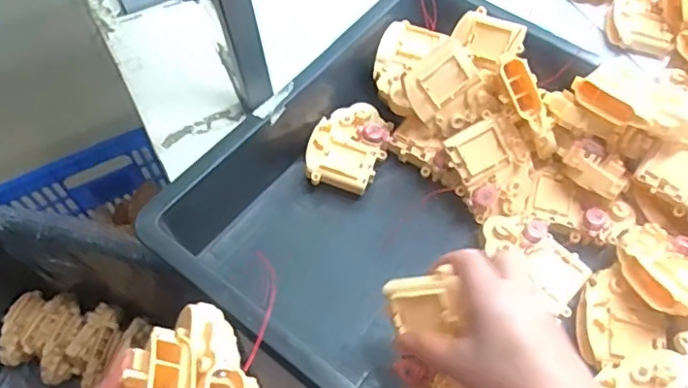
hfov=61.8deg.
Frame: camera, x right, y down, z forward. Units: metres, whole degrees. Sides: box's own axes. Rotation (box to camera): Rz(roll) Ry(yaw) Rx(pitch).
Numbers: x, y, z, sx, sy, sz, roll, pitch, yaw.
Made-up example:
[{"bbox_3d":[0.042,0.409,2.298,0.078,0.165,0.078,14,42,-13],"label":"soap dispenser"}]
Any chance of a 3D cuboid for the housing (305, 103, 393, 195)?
[{"bbox_3d":[0.004,-0.046,0.582,0.074,0.036,0.100,18,62,11],"label":"housing"}]

